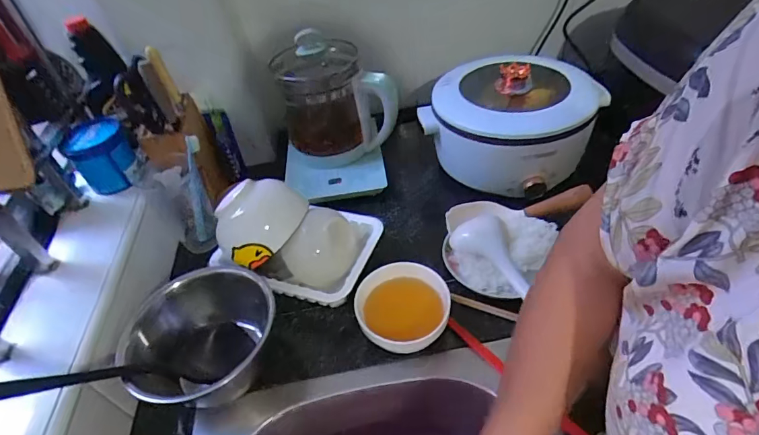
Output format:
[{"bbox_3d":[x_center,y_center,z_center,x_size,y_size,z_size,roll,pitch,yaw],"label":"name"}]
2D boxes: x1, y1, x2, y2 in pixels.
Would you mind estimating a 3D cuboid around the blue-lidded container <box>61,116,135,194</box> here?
[{"bbox_3d":[-0.426,-0.097,0.656,0.082,0.090,0.073,-29,47,-21],"label":"blue-lidded container"}]

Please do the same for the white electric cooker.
[{"bbox_3d":[0.213,-0.162,0.707,0.231,0.138,0.225,25,52,30],"label":"white electric cooker"}]

